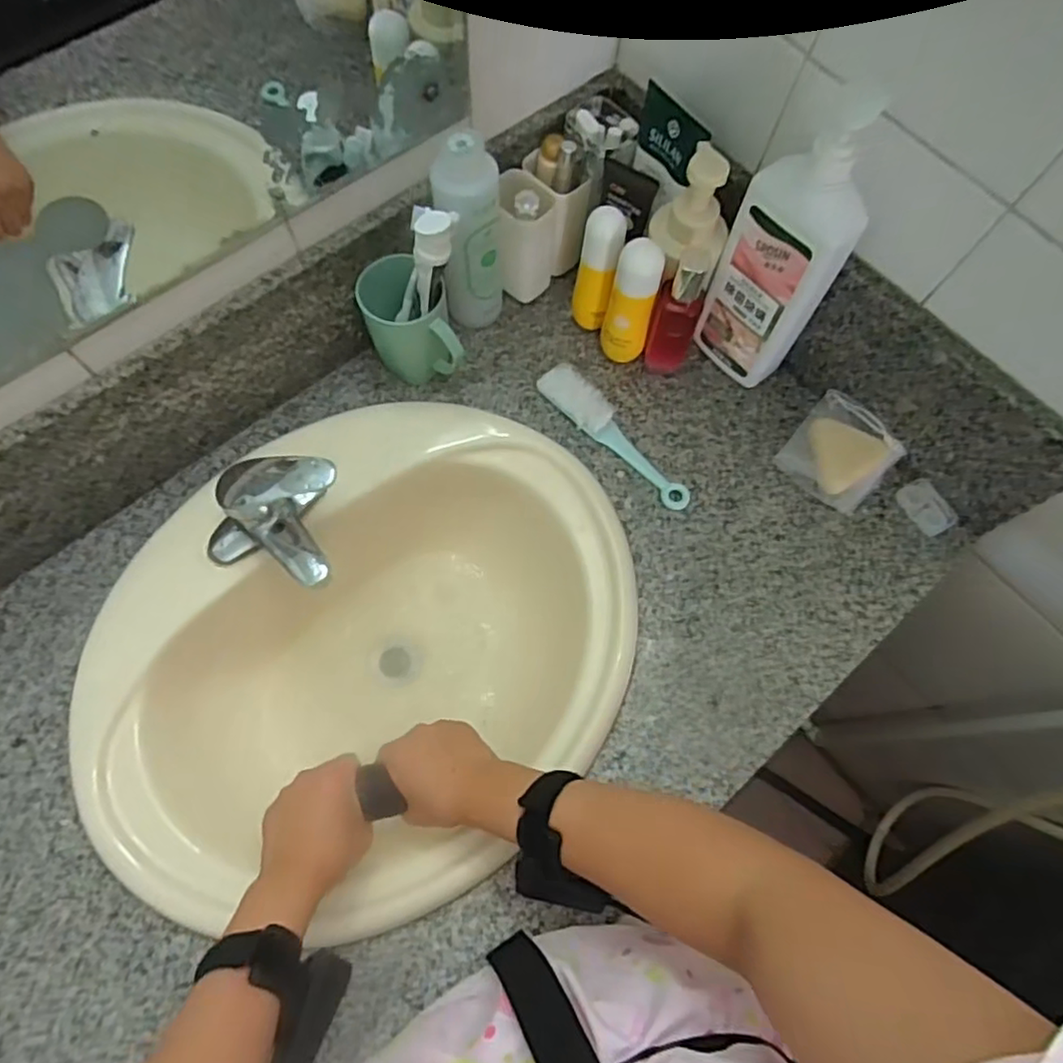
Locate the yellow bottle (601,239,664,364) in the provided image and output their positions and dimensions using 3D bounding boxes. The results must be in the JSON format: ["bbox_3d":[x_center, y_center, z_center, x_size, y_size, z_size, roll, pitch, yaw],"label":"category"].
[{"bbox_3d":[0.103,-0.233,0.674,0.045,0.152,0.046,1,71,-2],"label":"yellow bottle"}]

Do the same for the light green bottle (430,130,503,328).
[{"bbox_3d":[-0.062,-0.286,0.652,0.063,0.199,0.052,-2,71,-3],"label":"light green bottle"}]

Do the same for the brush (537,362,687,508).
[{"bbox_3d":[0.090,-0.104,0.695,0.044,0.018,0.208,-42,77,-15],"label":"brush"}]

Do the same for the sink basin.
[{"bbox_3d":[-0.161,0.114,0.662,0.505,0.196,0.434,-40,77,-14],"label":"sink basin"}]

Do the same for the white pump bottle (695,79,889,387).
[{"bbox_3d":[0.225,-0.245,0.592,0.049,0.264,0.102,-36,76,-13],"label":"white pump bottle"}]

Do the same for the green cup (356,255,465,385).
[{"bbox_3d":[-0.126,-0.206,0.676,0.078,0.103,0.105,-21,73,-9],"label":"green cup"}]

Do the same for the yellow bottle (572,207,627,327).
[{"bbox_3d":[0.067,-0.269,0.684,0.042,0.137,0.047,13,71,3],"label":"yellow bottle"}]

